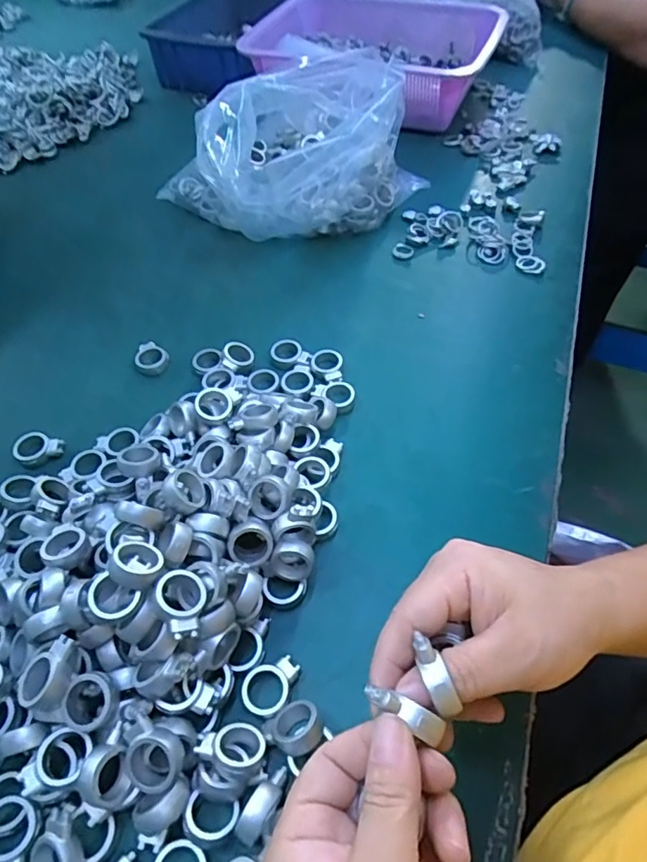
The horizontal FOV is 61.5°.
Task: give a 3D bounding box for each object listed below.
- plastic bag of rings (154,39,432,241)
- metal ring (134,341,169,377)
[{"bbox_3d":[-0.026,-0.283,0.536,0.250,0.127,0.152,-17,56,-11],"label":"plastic bag of rings"},{"bbox_3d":[-0.144,-0.061,0.456,0.027,0.009,0.033,-25,57,-16],"label":"metal ring"}]

